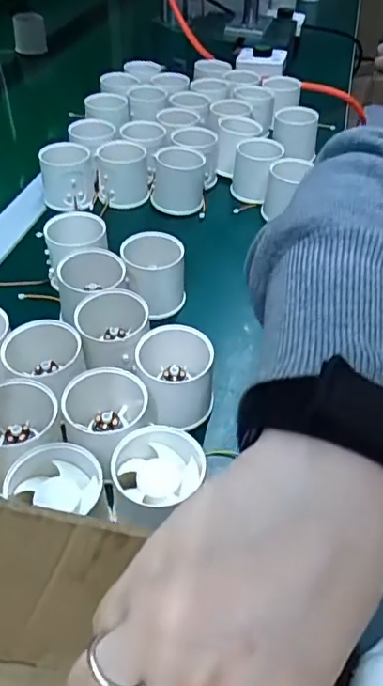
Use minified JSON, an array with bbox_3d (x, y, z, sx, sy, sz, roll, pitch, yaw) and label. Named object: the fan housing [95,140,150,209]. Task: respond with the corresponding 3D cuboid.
[{"bbox_3d":[-0.074,-0.184,0.590,0.053,0.049,0.052,-5,44,-5],"label":"fan housing"}]

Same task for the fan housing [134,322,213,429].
[{"bbox_3d":[-0.011,0.022,0.368,0.049,0.046,0.049,0,44,1],"label":"fan housing"}]

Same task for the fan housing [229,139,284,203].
[{"bbox_3d":[0.072,-0.192,0.608,0.051,0.056,0.056,9,44,10],"label":"fan housing"}]

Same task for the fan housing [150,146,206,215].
[{"bbox_3d":[-0.015,-0.176,0.585,0.055,0.059,0.051,-2,44,-1],"label":"fan housing"}]

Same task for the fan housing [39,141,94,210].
[{"bbox_3d":[-0.131,-0.175,0.576,0.055,0.053,0.047,-9,44,-8],"label":"fan housing"}]

